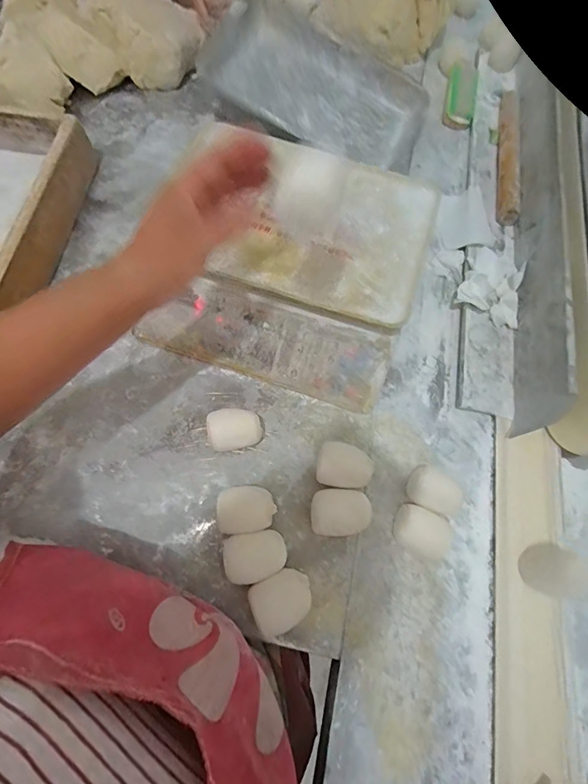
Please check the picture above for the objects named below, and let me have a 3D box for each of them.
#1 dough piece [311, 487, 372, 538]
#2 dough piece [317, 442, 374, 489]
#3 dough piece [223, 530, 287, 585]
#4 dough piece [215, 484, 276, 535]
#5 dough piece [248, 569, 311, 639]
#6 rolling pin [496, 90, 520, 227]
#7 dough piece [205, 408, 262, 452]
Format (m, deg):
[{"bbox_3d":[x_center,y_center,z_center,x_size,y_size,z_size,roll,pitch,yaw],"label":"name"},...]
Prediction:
[{"bbox_3d":[0.053,0.139,0.432,0.065,0.026,0.050,2,70,-2],"label":"dough piece"},{"bbox_3d":[0.059,0.090,0.446,0.062,0.037,0.048,12,70,2],"label":"dough piece"},{"bbox_3d":[-0.041,0.178,0.407,0.064,0.033,0.047,-10,71,-6],"label":"dough piece"},{"bbox_3d":[-0.054,0.130,0.420,0.068,0.037,0.053,-3,70,-4],"label":"dough piece"},{"bbox_3d":[-0.012,0.221,0.400,0.062,0.027,0.052,-24,73,-11],"label":"dough piece"},{"bbox_3d":[0.369,-0.414,0.648,0.030,0.026,0.301,11,70,1],"label":"rolling pin"},{"bbox_3d":[-0.072,0.046,0.448,0.064,0.044,0.048,-11,71,-7],"label":"dough piece"}]

